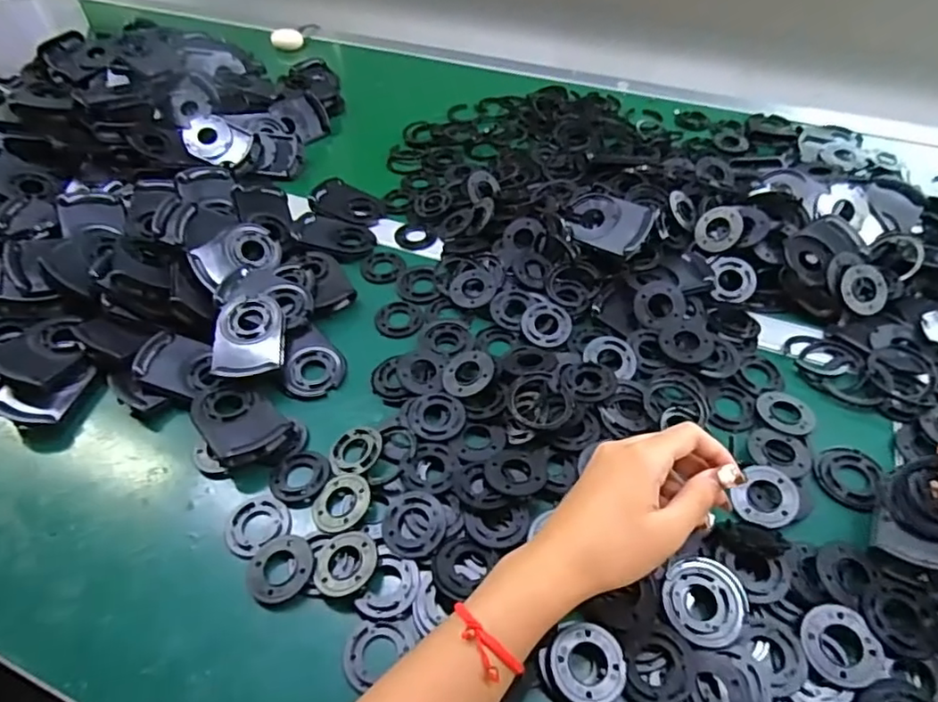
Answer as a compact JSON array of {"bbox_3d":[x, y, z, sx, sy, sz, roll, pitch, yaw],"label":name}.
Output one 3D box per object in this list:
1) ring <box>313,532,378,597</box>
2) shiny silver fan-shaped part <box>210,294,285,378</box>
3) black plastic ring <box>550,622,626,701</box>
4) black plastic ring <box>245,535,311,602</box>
[{"bbox_3d":[-0.082,0.140,0.390,0.042,0.011,0.043,0,48,0],"label":"ring"},{"bbox_3d":[-0.191,-0.013,0.511,0.058,0.012,0.079,-5,61,-8],"label":"shiny silver fan-shaped part"},{"bbox_3d":[0.070,0.184,0.347,0.043,0.006,0.044,0,48,0],"label":"black plastic ring"},{"bbox_3d":[-0.127,0.145,0.395,0.044,0.009,0.045,0,48,0],"label":"black plastic ring"}]

